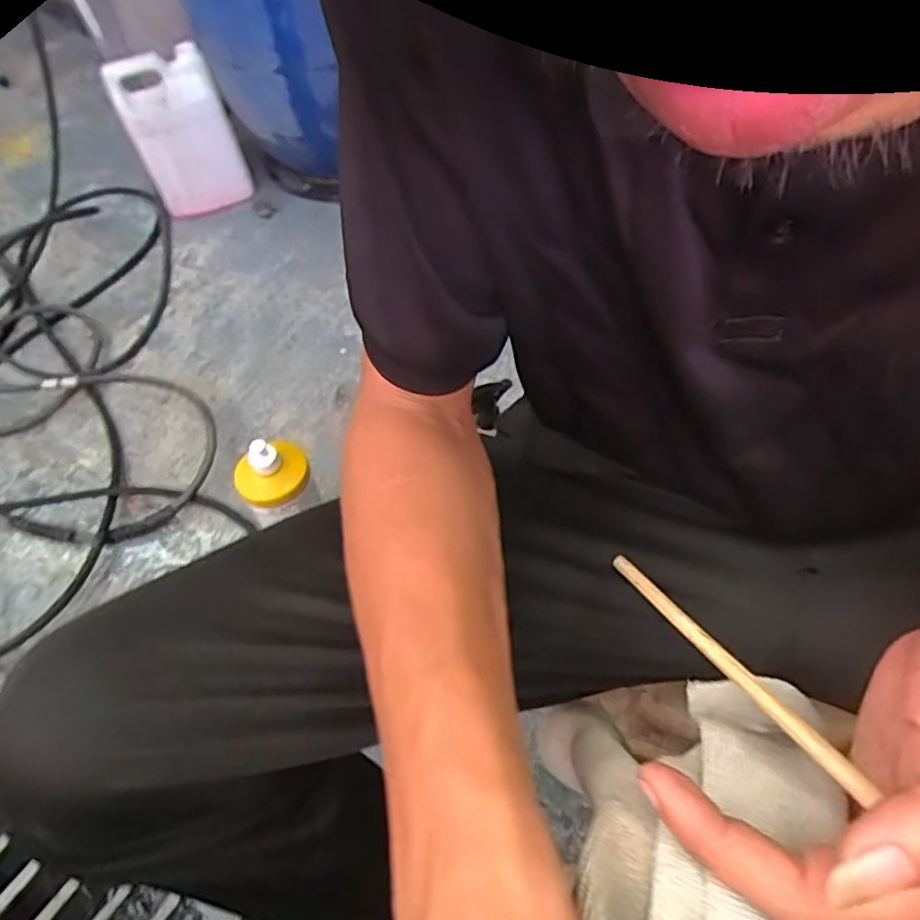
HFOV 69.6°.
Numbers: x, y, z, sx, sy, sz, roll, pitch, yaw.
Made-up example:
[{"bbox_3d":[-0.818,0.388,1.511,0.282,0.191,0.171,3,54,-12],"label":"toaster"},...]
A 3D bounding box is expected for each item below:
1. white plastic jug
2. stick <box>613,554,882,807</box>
[{"bbox_3d":[-0.521,-0.613,1.258,0.181,0.271,0.104,-22,53,-12],"label":"white plastic jug"},{"bbox_3d":[0.115,0.091,0.234,0.007,0.008,0.272,-16,17,-7],"label":"stick"}]

